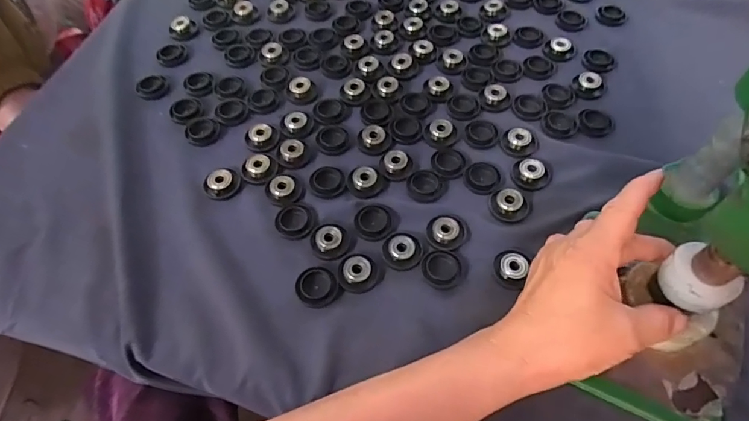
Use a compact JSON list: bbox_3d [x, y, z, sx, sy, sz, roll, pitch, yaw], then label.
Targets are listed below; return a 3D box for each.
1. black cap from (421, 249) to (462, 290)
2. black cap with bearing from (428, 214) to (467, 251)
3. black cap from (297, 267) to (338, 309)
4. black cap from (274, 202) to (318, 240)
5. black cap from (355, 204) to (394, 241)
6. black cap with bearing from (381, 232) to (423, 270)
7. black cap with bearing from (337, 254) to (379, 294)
[{"bbox_3d":[0.054,0.046,0.368,0.032,0.005,0.032,-1,59,1],"label":"black cap"},{"bbox_3d":[0.061,0.016,0.384,0.031,0.009,0.034,-1,59,1],"label":"black cap with bearing"},{"bbox_3d":[-0.046,0.059,0.361,0.031,0.004,0.034,-1,59,1],"label":"black cap"},{"bbox_3d":[-0.068,0.007,0.393,0.035,0.004,0.033,-1,59,1],"label":"black cap"},{"bbox_3d":[-0.001,0.009,0.391,0.031,0.004,0.034,-1,59,1],"label":"black cap"},{"bbox_3d":[0.023,0.032,0.375,0.032,0.007,0.031,-1,59,1],"label":"black cap with bearing"},{"bbox_3d":[-0.013,0.049,0.365,0.031,0.009,0.030,-1,59,1],"label":"black cap with bearing"}]

